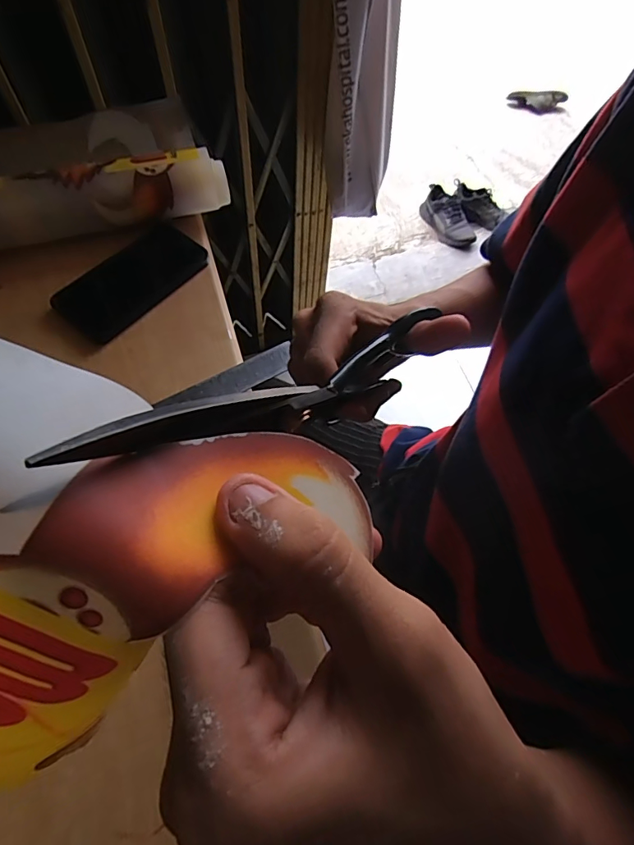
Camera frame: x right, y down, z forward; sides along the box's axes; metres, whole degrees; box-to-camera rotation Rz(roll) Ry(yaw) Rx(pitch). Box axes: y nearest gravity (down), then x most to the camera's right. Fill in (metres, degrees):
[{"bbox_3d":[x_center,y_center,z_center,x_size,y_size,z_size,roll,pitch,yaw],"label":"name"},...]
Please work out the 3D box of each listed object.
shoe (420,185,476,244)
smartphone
[{"bbox_3d":[0.476,-0.742,1.657,0.124,0.086,0.267,-13,65,-10],"label":"shoe"},{"bbox_3d":[-0.192,-0.149,0.479,0.075,0.016,0.152,37,67,15],"label":"smartphone"}]

